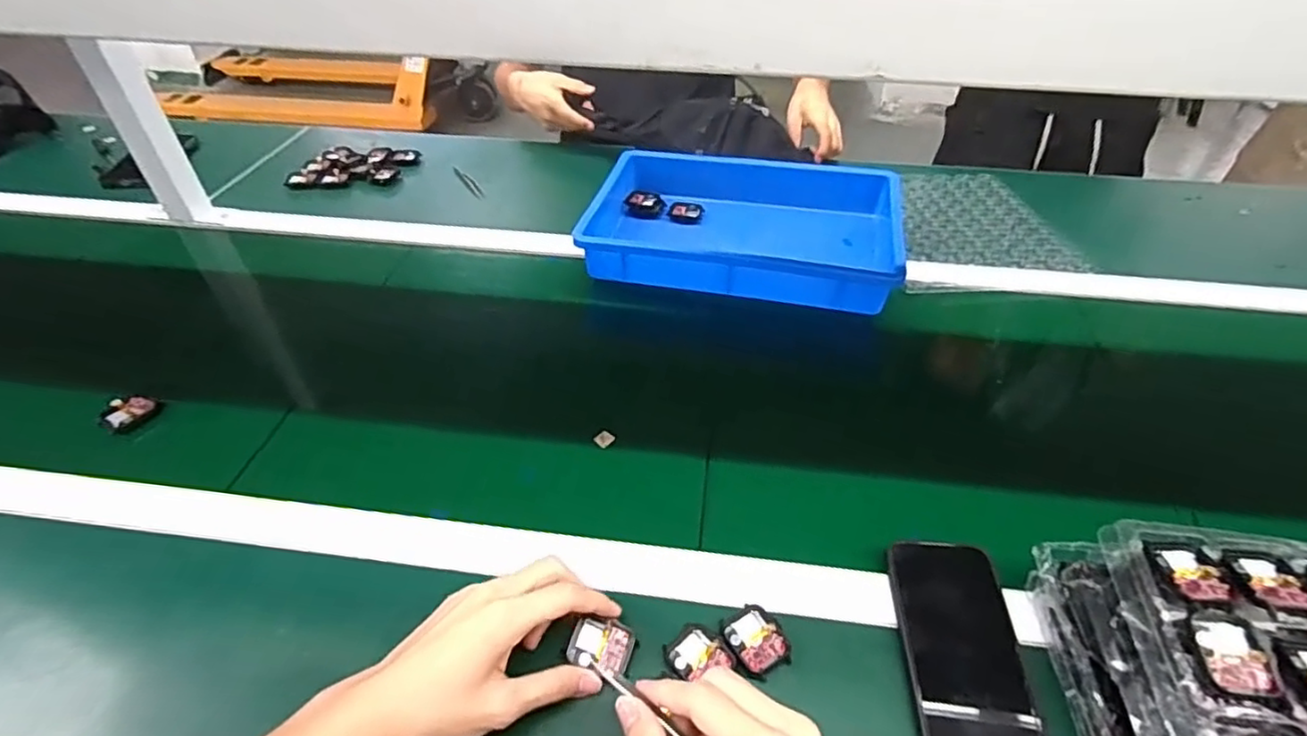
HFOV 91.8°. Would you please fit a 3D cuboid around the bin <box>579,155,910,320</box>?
[{"bbox_3d":[0.113,-0.185,0.810,0.365,0.062,0.259,10,44,10],"label":"bin"}]

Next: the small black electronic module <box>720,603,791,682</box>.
[{"bbox_3d":[0.073,0.191,0.446,0.038,0.004,0.046,-23,48,-23],"label":"small black electronic module"}]

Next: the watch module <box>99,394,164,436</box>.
[{"bbox_3d":[-0.516,0.043,0.624,0.040,0.016,0.046,25,49,24],"label":"watch module"}]

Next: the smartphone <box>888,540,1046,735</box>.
[{"bbox_3d":[0.210,0.192,0.427,0.074,0.015,0.158,3,44,3],"label":"smartphone"}]

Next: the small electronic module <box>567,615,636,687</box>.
[{"bbox_3d":[-0.036,0.194,0.439,0.040,0.013,0.038,13,45,14],"label":"small electronic module"}]

